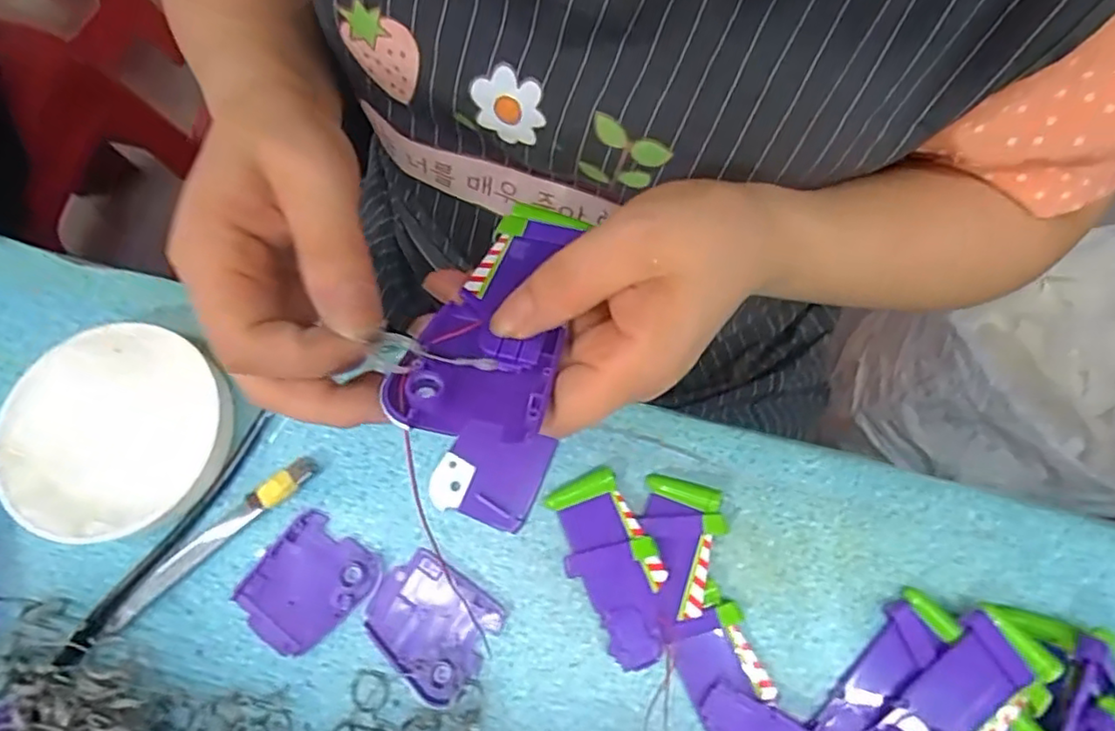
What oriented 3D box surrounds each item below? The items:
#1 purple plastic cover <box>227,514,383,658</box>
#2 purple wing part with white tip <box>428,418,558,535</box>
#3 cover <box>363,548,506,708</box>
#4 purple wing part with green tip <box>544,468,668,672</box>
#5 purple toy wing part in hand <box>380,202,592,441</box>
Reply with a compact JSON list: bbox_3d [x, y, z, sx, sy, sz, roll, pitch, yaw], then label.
[{"bbox_3d":[-0.124,0.108,0.305,0.050,0.005,0.060,39,75,12],"label":"purple plastic cover"},{"bbox_3d":[-0.035,0.056,0.324,0.054,0.007,0.050,17,72,5],"label":"purple wing part with white tip"},{"bbox_3d":[-0.062,0.125,0.301,0.062,0.005,0.052,36,74,11],"label":"cover"},{"bbox_3d":[0.027,0.095,0.300,0.040,0.004,0.088,-31,62,0],"label":"purple wing part with green tip"},{"bbox_3d":[-0.020,-0.023,0.231,0.049,0.019,0.113,15,51,4],"label":"purple toy wing part in hand"}]

